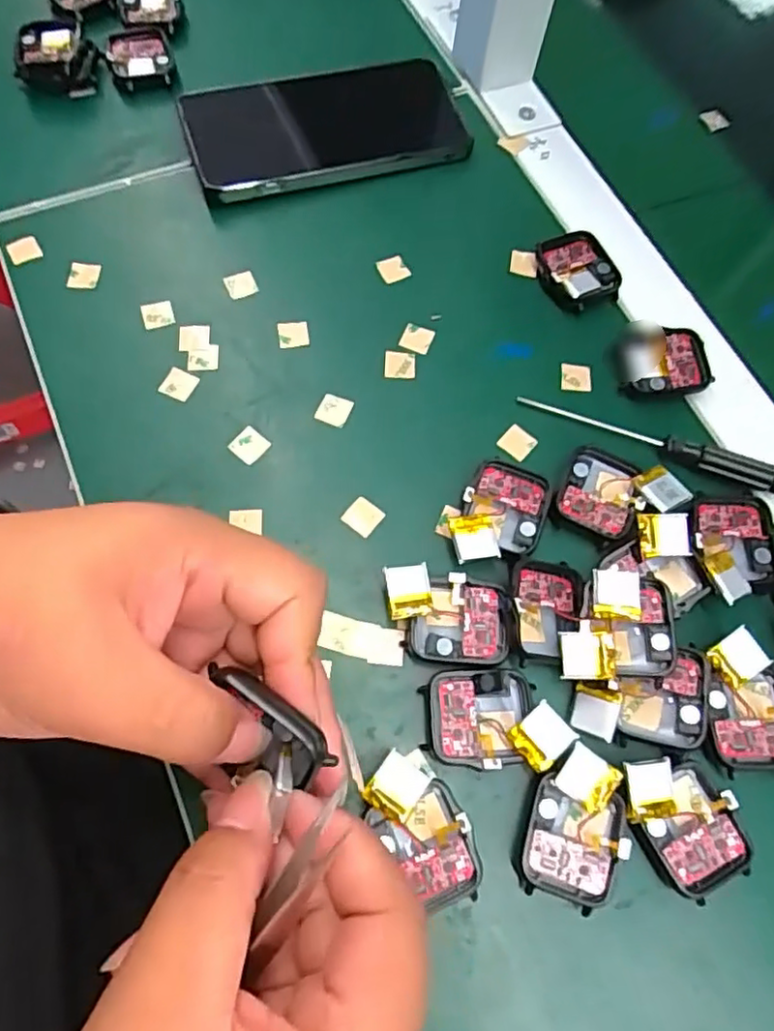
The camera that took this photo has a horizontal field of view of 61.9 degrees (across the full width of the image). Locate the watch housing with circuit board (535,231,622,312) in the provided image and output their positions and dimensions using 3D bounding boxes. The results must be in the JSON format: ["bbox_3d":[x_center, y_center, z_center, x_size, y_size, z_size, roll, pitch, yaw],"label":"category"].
[{"bbox_3d":[0.104,-0.134,0.355,0.040,0.010,0.045,-15,70,-7],"label":"watch housing with circuit board"}]

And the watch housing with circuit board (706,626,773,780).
[{"bbox_3d":[0.154,0.078,0.270,0.035,0.010,0.055,2,69,-1],"label":"watch housing with circuit board"}]

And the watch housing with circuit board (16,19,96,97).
[{"bbox_3d":[-0.197,-0.277,0.389,0.039,0.023,0.040,9,69,1],"label":"watch housing with circuit board"}]

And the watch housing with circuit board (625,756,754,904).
[{"bbox_3d":[0.117,0.119,0.252,0.038,0.011,0.052,-24,72,-11],"label":"watch housing with circuit board"}]

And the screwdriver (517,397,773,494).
[{"bbox_3d":[0.131,-0.039,0.318,0.131,0.010,0.012,23,70,7],"label":"screwdriver"}]

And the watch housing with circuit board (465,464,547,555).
[{"bbox_3d":[0.055,-0.004,0.302,0.037,0.011,0.042,17,70,5],"label":"watch housing with circuit board"}]

